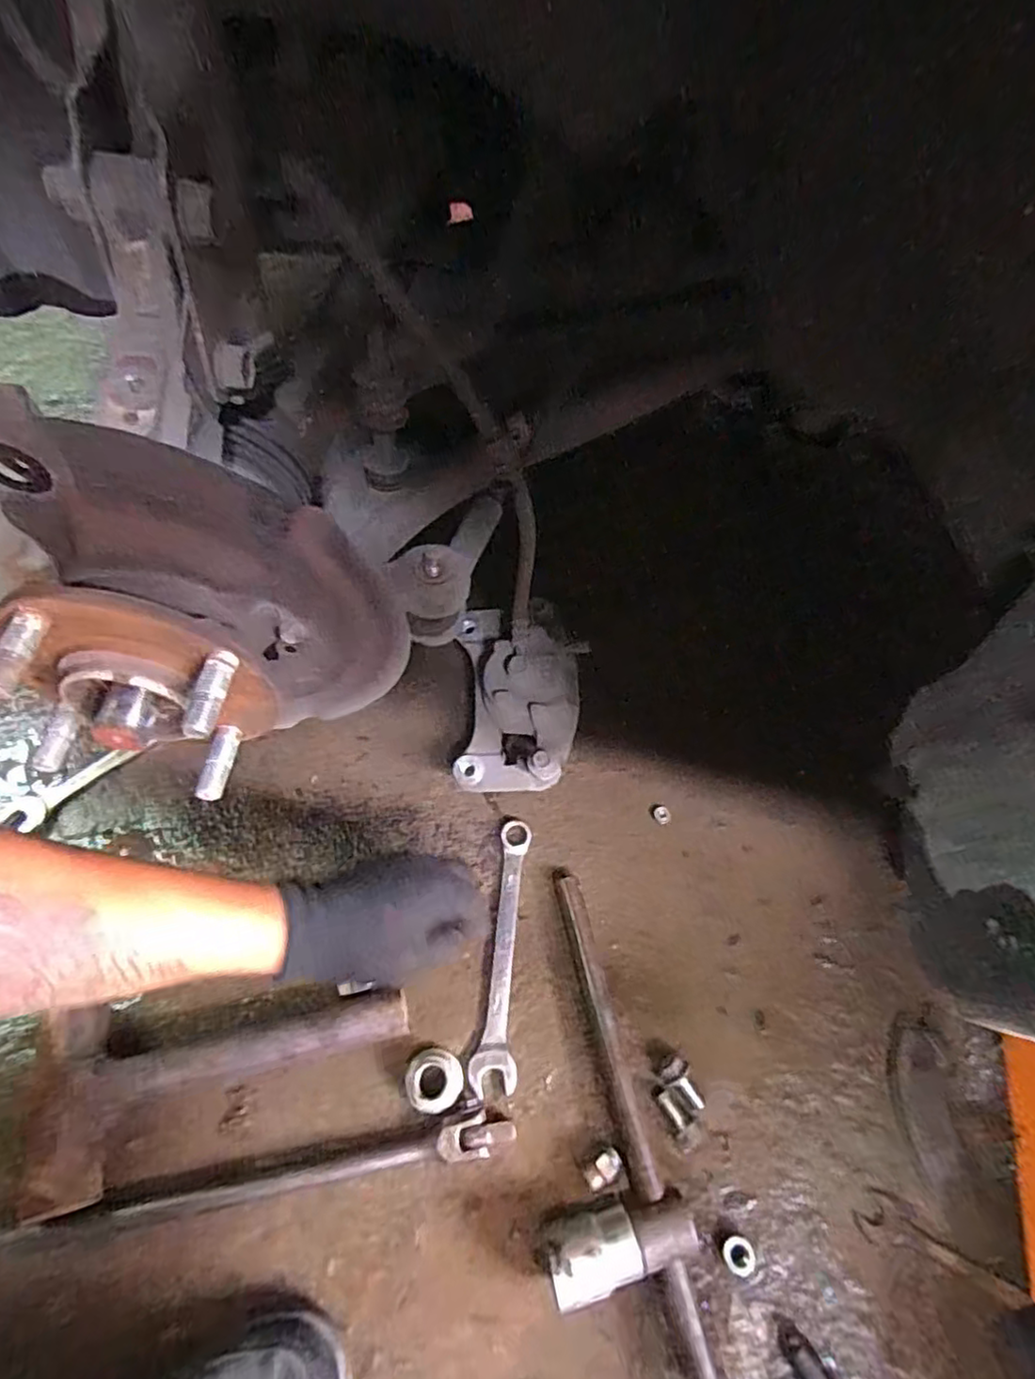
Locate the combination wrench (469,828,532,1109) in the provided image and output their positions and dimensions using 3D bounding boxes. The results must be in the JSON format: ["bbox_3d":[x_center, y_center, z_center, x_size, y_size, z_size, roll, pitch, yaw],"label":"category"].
[{"bbox_3d":[-0.010,0.209,0.526,0.031,0.008,0.204,5,61,2],"label":"combination wrench"}]

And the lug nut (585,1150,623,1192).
[{"bbox_3d":[0.059,0.330,0.446,0.027,0.014,0.017,-29,65,-16],"label":"lug nut"}]

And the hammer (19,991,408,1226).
[{"bbox_3d":[-0.208,0.270,0.468,0.258,0.045,0.121,-11,61,-7],"label":"hammer"}]

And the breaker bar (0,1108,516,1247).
[{"bbox_3d":[-0.189,0.338,0.443,0.372,0.020,0.025,-8,61,-6],"label":"breaker bar"}]

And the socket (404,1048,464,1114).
[{"bbox_3d":[-0.060,0.286,0.474,0.040,0.022,0.039,-13,62,-8],"label":"socket"}]

